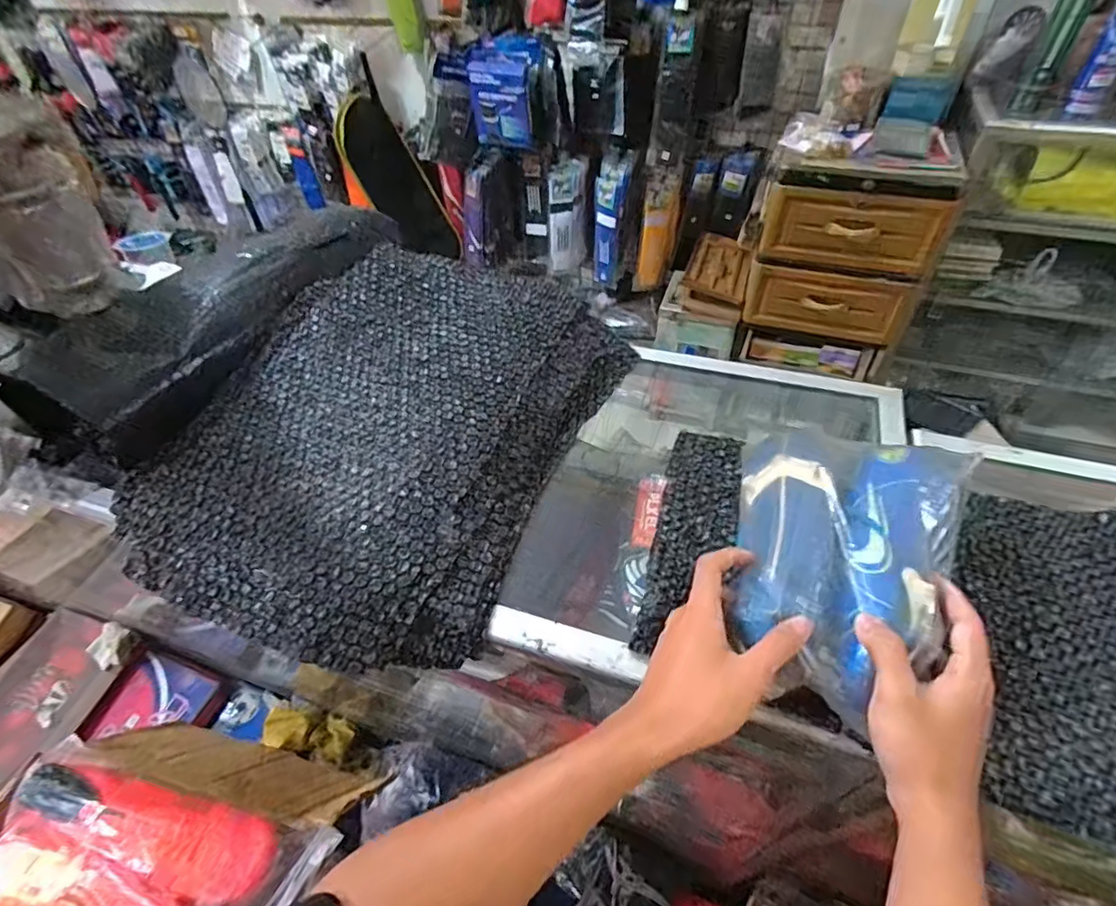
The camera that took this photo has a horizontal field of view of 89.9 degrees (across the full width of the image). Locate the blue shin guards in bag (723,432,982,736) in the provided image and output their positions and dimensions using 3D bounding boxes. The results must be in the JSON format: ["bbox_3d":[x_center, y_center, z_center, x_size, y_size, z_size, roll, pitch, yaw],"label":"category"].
[{"bbox_3d":[0.229,0.074,0.470,0.174,0.049,0.251,22,53,21],"label":"blue shin guards in bag"}]

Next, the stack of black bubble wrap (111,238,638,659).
[{"bbox_3d":[-0.179,-0.041,0.628,0.376,0.097,0.505,16,51,17],"label":"stack of black bubble wrap"}]

